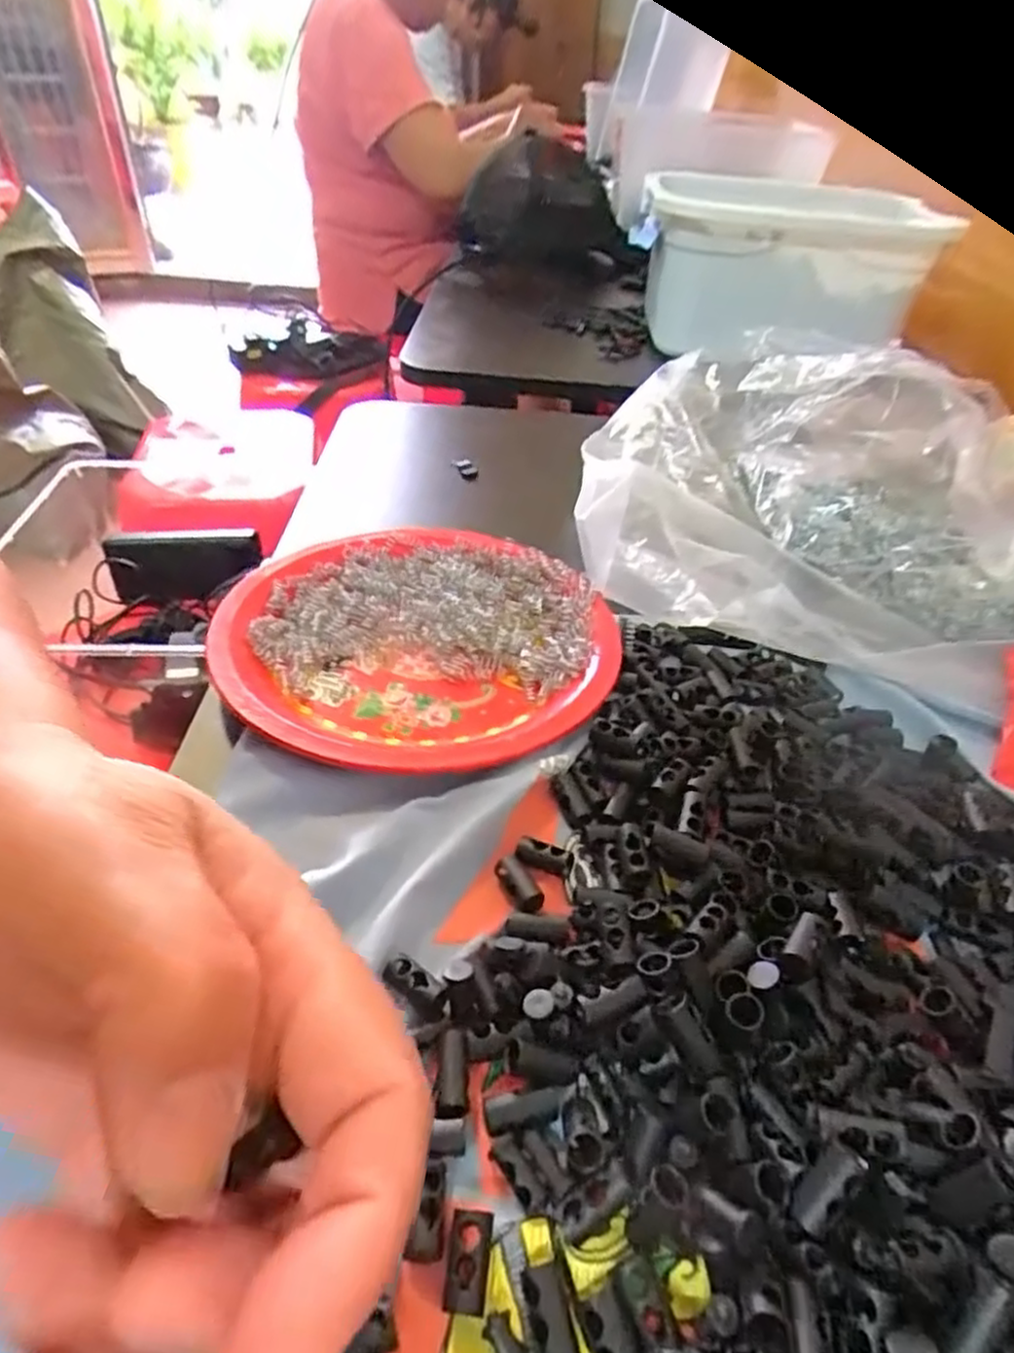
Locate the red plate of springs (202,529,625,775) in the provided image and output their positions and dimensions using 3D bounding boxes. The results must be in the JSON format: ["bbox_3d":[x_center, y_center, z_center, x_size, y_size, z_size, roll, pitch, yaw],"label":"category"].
[{"bbox_3d":[-0.037,-0.017,0.310,0.159,0.016,0.156,3,41,-2],"label":"red plate of springs"}]

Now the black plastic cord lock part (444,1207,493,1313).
[{"bbox_3d":[-0.008,0.127,0.157,0.009,0.007,0.017,6,42,3],"label":"black plastic cord lock part"}]

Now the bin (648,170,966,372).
[{"bbox_3d":[0.226,-0.361,0.634,0.182,0.103,0.211,-17,46,-21],"label":"bin"}]

